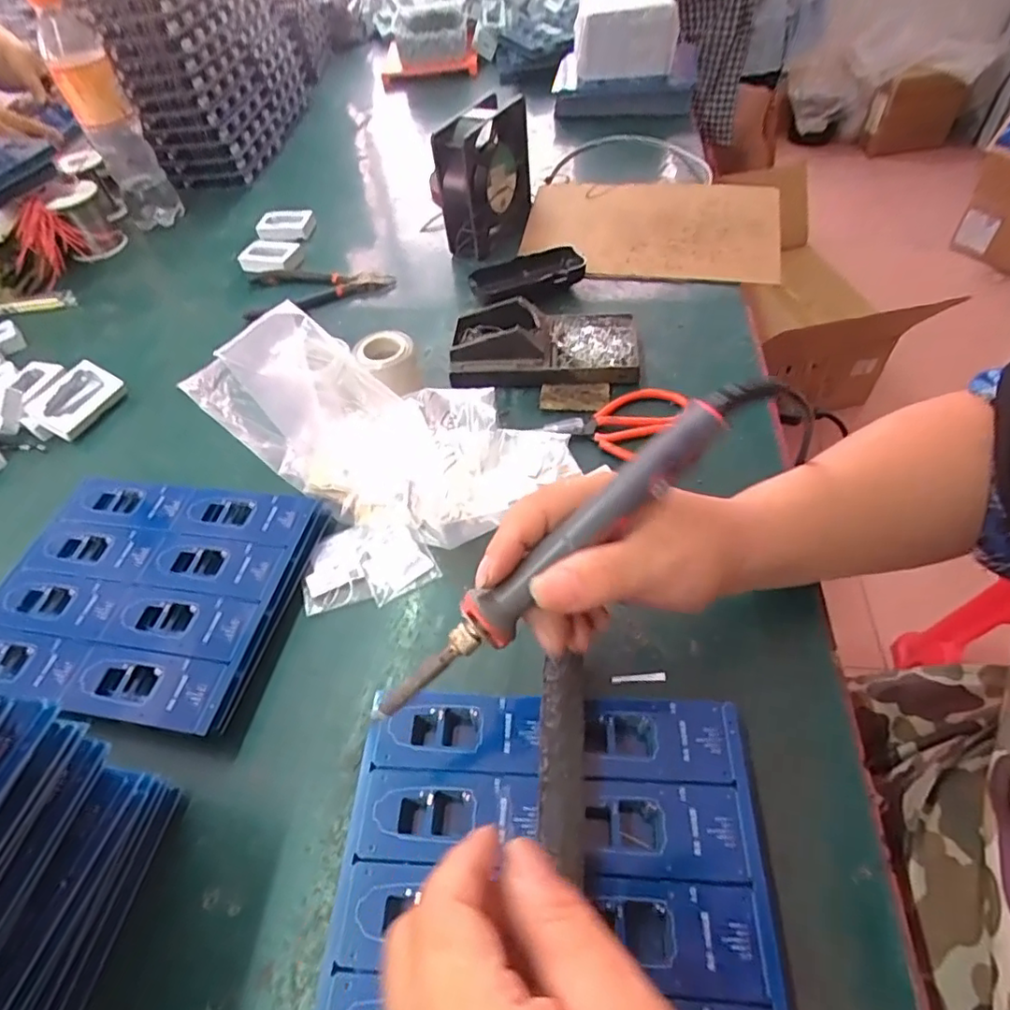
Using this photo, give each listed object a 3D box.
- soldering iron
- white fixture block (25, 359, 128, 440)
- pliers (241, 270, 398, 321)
[{"bbox_3d":[0.019,0.027,0.253,0.188,0.018,0.019,-42,56,1],"label":"soldering iron"},{"bbox_3d":[-0.383,-0.095,0.528,0.047,0.016,0.070,30,60,-3],"label":"white fixture block"},{"bbox_3d":[-0.196,-0.231,0.627,0.153,0.016,0.087,-9,51,-1],"label":"pliers"}]

